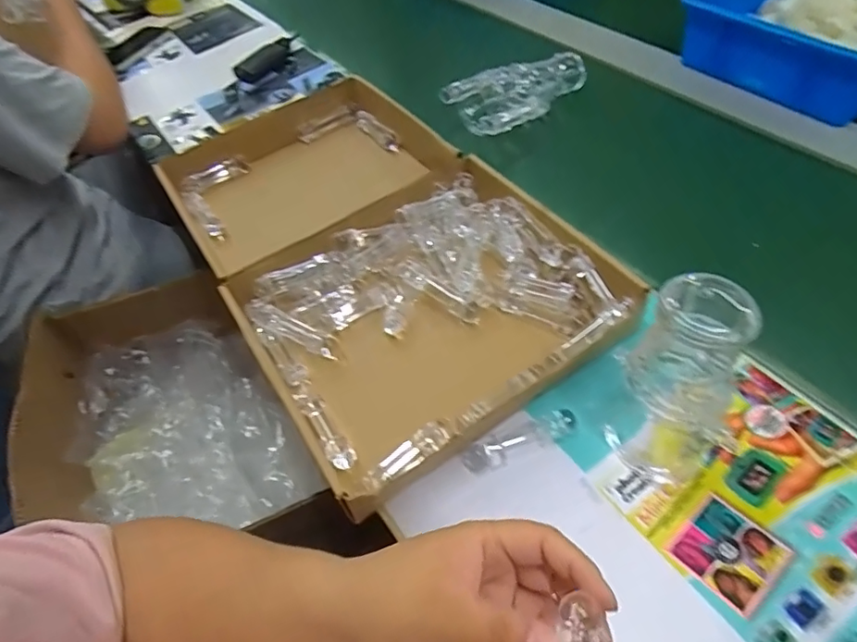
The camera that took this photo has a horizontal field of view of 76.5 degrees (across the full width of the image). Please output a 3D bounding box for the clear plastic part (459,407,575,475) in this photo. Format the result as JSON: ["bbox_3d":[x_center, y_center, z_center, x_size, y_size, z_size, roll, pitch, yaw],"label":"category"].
[{"bbox_3d":[0.075,0.098,0.447,0.096,0.020,0.021,-21,52,-7],"label":"clear plastic part"}]

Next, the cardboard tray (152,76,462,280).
[{"bbox_3d":[-0.146,-0.180,0.698,0.327,0.082,0.279,-31,54,-14],"label":"cardboard tray"}]

